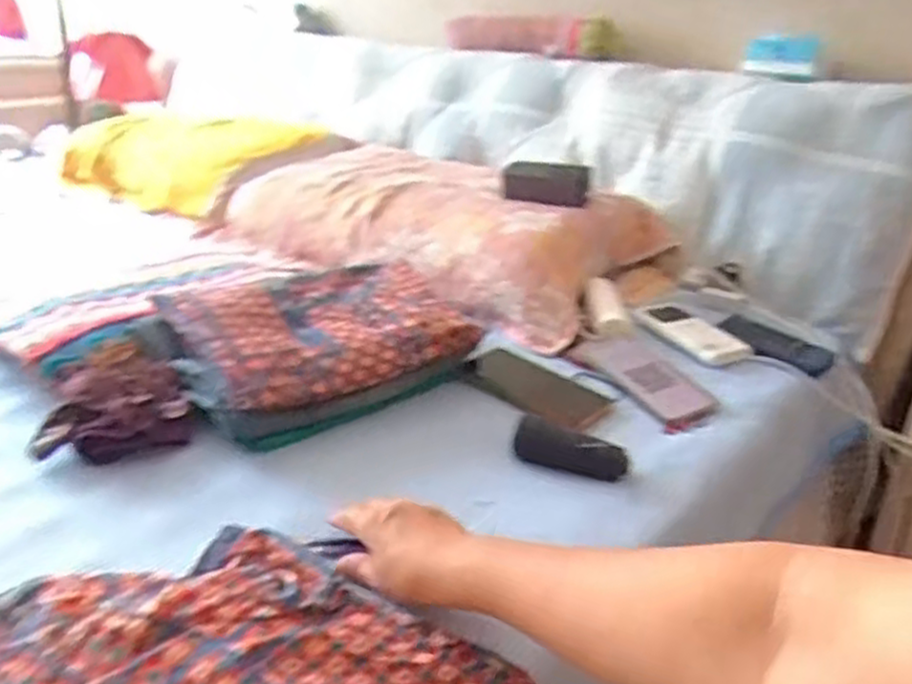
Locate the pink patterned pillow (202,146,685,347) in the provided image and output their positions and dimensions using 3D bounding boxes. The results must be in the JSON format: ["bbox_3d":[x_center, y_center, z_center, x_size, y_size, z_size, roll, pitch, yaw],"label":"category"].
[{"bbox_3d":[-0.027,-0.196,1.233,0.679,0.134,0.367,21,29,36],"label":"pink patterned pillow"}]

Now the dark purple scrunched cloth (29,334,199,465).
[{"bbox_3d":[-0.335,0.057,0.744,0.135,0.050,0.153,-8,25,-25],"label":"dark purple scrunched cloth"}]

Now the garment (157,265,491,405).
[{"bbox_3d":[-0.141,-0.014,0.828,0.295,0.063,0.202,-12,27,-32],"label":"garment"}]

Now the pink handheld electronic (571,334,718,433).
[{"bbox_3d":[0.215,0.037,0.880,0.080,0.011,0.175,-21,42,-23],"label":"pink handheld electronic"}]

